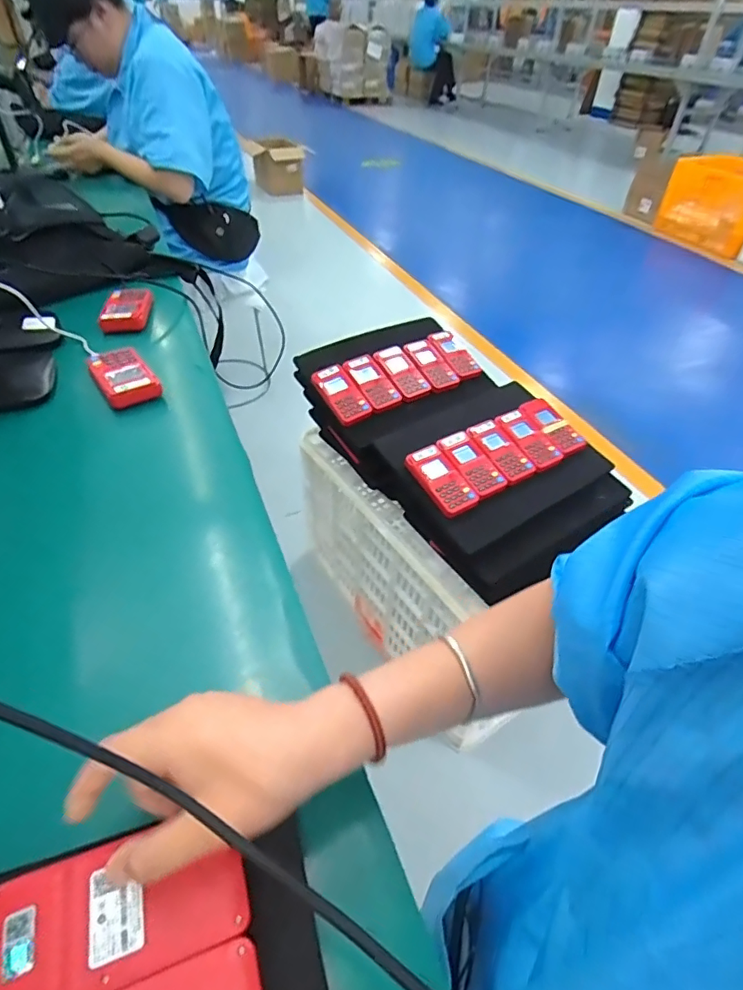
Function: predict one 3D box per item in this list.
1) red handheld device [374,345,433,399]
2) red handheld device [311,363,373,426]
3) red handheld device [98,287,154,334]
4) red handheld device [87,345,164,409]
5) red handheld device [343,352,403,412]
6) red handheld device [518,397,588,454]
[{"bbox_3d":[0.056,-0.234,0.964,0.063,0.016,0.131,-25,68,-27],"label":"red handheld device"},{"bbox_3d":[-0.055,-0.180,0.923,0.063,0.024,0.125,-30,73,-18],"label":"red handheld device"},{"bbox_3d":[-0.369,-0.285,0.780,0.067,0.027,0.117,-5,44,-9],"label":"red handheld device"},{"bbox_3d":[-0.312,-0.151,0.641,0.060,0.027,0.108,-26,51,-28],"label":"red handheld device"},{"bbox_3d":[0.000,-0.210,0.960,0.066,0.028,0.128,-24,66,-26],"label":"red handheld device"},{"bbox_3d":[0.316,-0.123,0.895,0.062,0.012,0.126,-25,64,-27],"label":"red handheld device"}]

